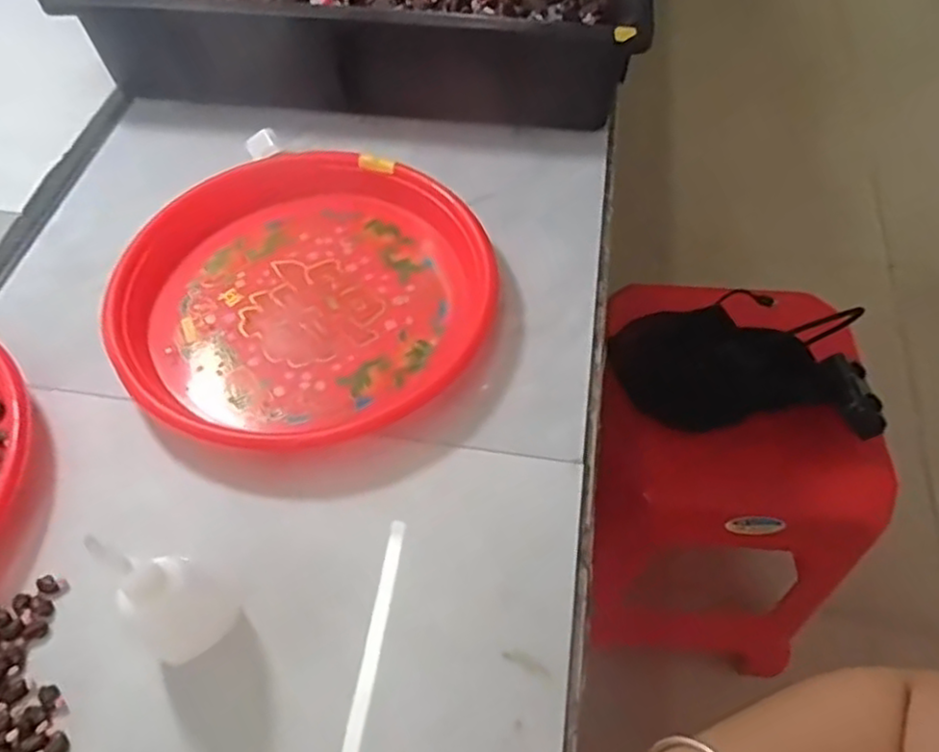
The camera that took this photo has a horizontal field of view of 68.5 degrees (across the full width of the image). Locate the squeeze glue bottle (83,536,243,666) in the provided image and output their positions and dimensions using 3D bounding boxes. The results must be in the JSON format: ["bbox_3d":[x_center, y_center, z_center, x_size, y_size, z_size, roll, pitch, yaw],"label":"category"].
[{"bbox_3d":[-0.136,0.093,0.299,0.036,0.109,0.042,32,61,18],"label":"squeeze glue bottle"}]

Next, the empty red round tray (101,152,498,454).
[{"bbox_3d":[-0.105,-0.058,0.455,0.245,0.032,0.227,-39,65,-24],"label":"empty red round tray"}]

